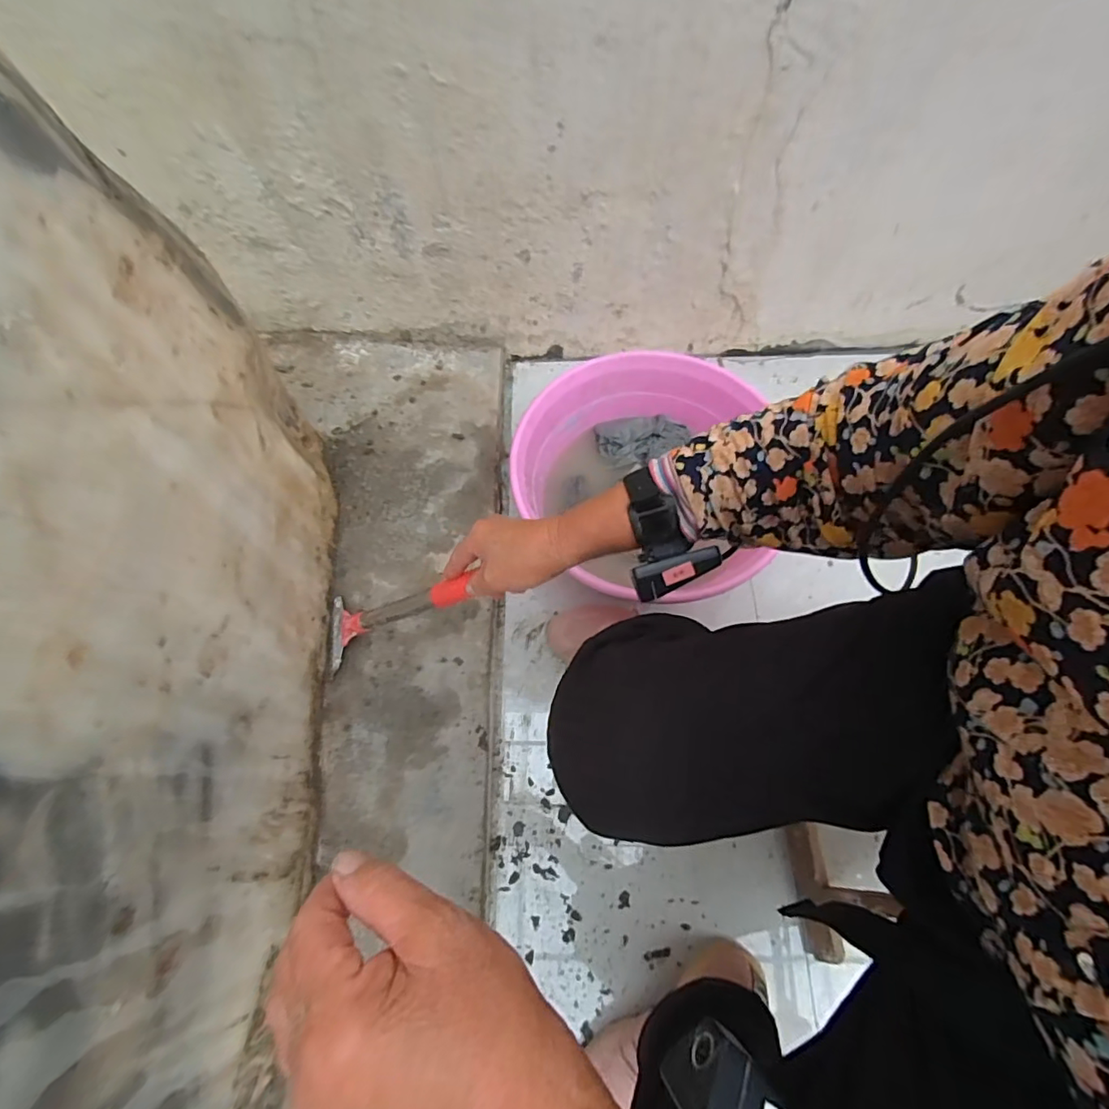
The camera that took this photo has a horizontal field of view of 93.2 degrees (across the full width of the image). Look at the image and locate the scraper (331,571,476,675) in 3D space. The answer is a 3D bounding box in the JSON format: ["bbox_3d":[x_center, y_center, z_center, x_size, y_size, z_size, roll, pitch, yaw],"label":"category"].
[{"bbox_3d":[-0.174,0.062,0.567,0.284,0.026,0.085,-20,62,39],"label":"scraper"}]

